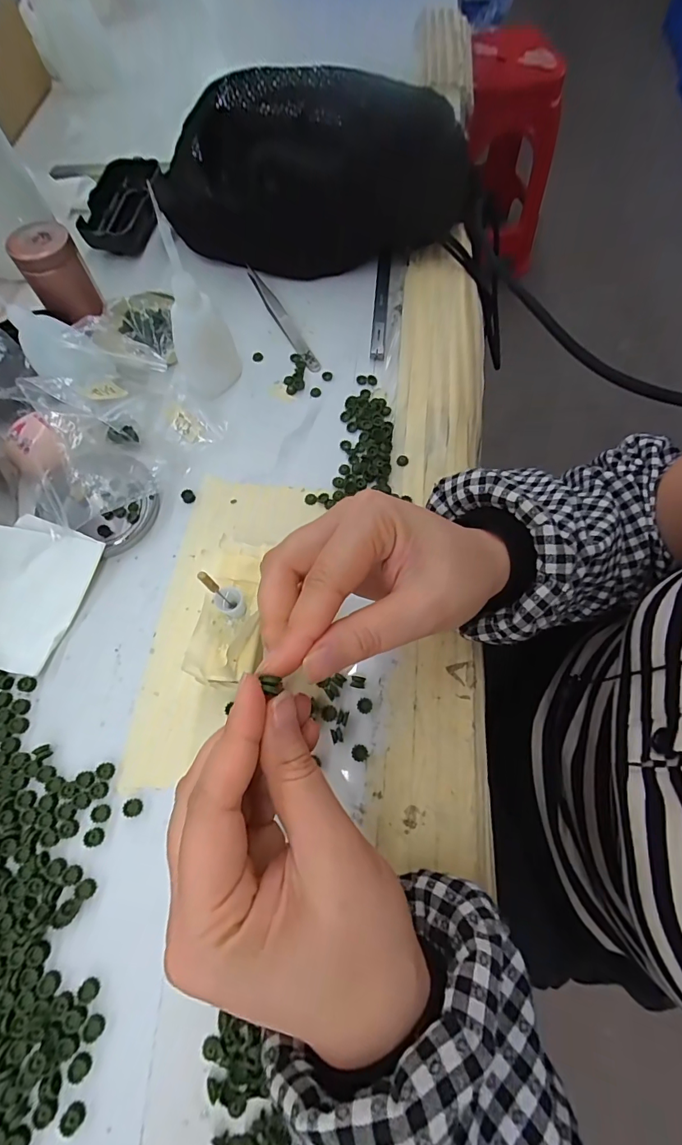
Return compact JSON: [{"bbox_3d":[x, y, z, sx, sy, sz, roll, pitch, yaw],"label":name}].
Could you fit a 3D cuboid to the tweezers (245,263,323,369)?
[{"bbox_3d":[-0.051,-0.215,0.369,0.013,0.006,0.129,-26,71,-10],"label":"tweezers"}]

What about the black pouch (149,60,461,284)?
[{"bbox_3d":[-0.033,-0.318,0.356,0.226,0.103,0.099,-5,68,-2],"label":"black pouch"}]

